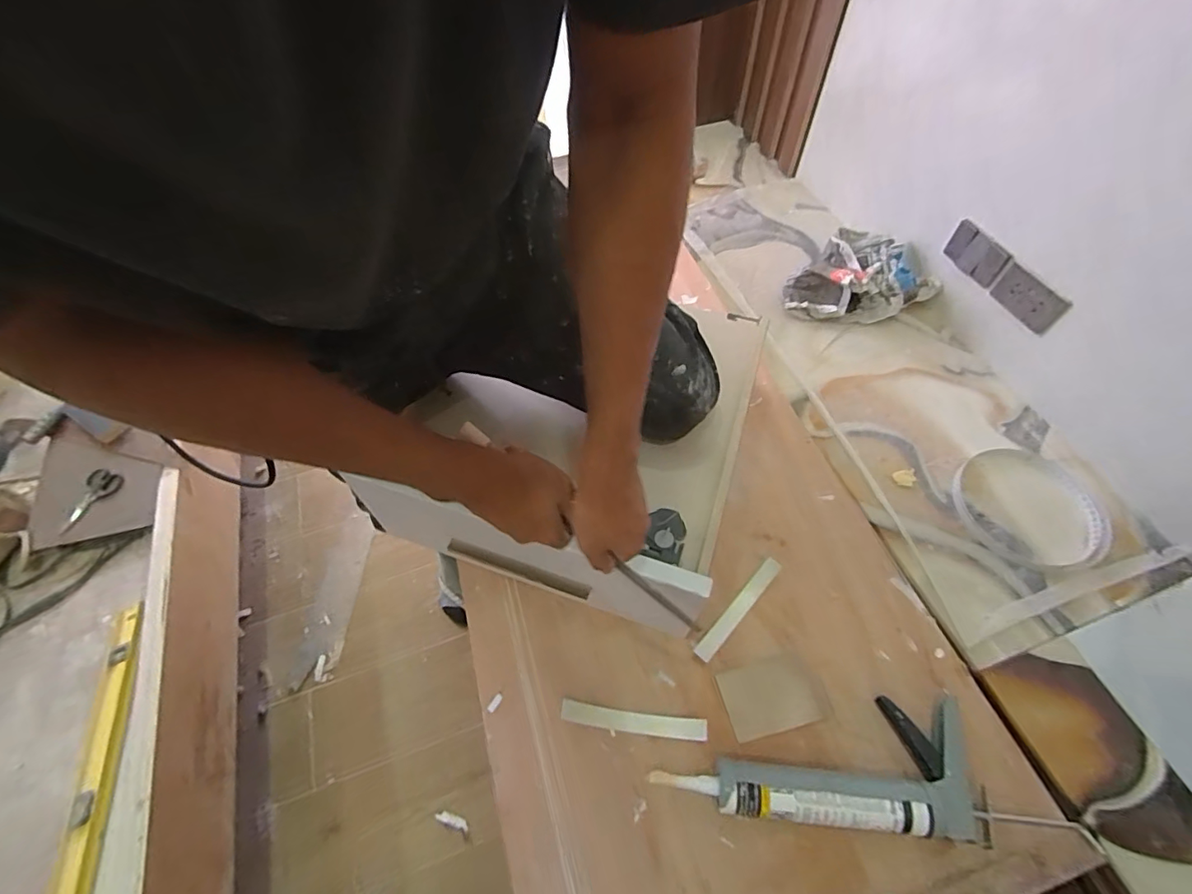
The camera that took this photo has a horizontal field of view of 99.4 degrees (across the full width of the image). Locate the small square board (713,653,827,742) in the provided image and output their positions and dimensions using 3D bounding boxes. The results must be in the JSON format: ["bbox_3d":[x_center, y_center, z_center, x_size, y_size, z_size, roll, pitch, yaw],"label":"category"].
[{"bbox_3d":[0.219,0.316,0.642,0.113,0.008,0.080,-12,58,-6],"label":"small square board"}]

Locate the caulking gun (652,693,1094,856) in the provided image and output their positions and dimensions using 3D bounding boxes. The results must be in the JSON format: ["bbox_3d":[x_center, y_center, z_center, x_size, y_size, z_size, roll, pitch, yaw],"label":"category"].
[{"bbox_3d":[0.284,0.361,0.569,0.442,0.047,0.138,-2,57,0],"label":"caulking gun"}]

